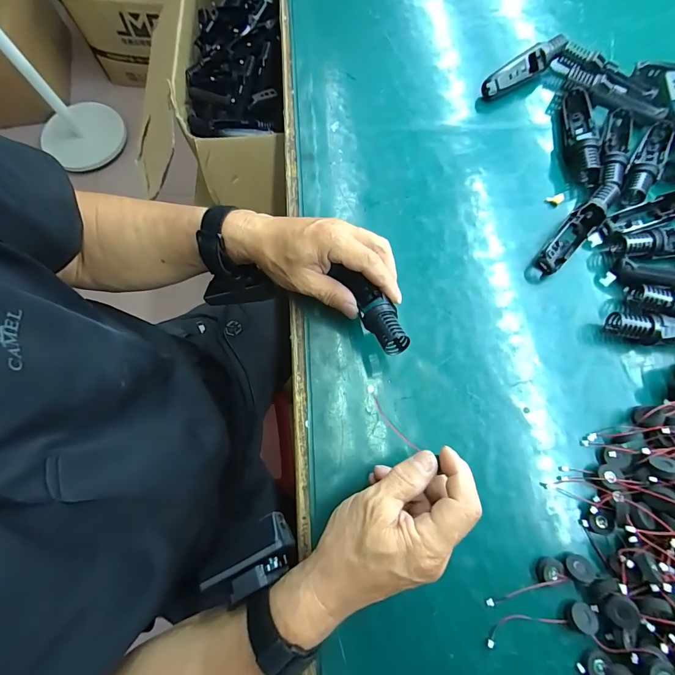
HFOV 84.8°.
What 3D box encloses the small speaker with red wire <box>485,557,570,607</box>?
[{"bbox_3d":[0.156,0.202,0.307,0.072,0.008,0.018,-17,74,-5],"label":"small speaker with red wire"}]

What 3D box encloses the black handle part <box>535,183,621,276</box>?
[{"bbox_3d":[0.256,-0.116,0.393,0.027,0.026,0.119,44,78,11],"label":"black handle part"}]

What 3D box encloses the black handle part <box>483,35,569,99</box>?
[{"bbox_3d":[0.233,-0.336,0.457,0.115,0.027,0.025,-31,76,-9],"label":"black handle part"}]

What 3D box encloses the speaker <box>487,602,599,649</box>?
[{"bbox_3d":[0.164,0.231,0.297,0.089,0.010,0.020,-7,73,-3],"label":"speaker"}]

